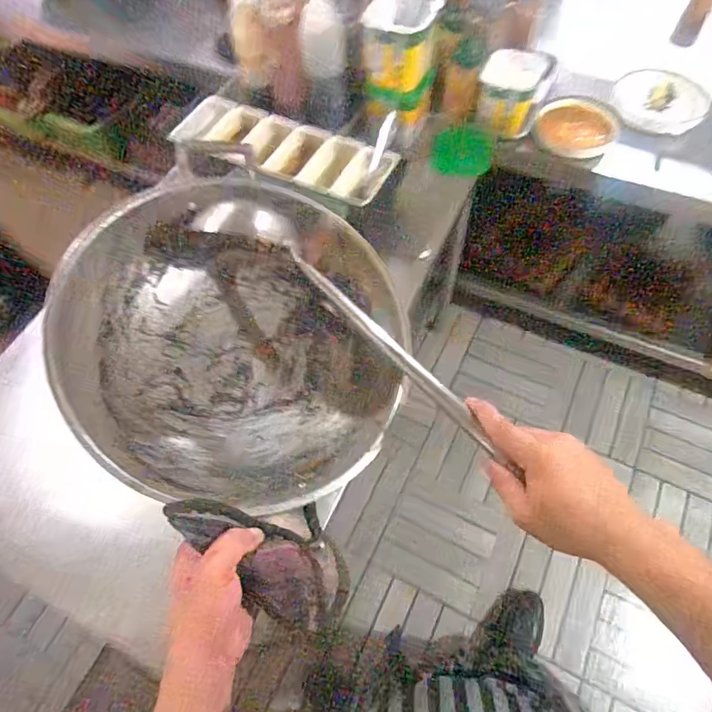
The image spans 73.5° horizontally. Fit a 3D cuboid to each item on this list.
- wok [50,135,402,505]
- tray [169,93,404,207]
[{"bbox_3d":[-0.124,-0.029,0.525,0.362,0.125,0.362,7,71,-21],"label":"wok"},{"bbox_3d":[-0.151,-0.410,0.949,0.463,0.063,0.167,27,65,16],"label":"tray"}]

